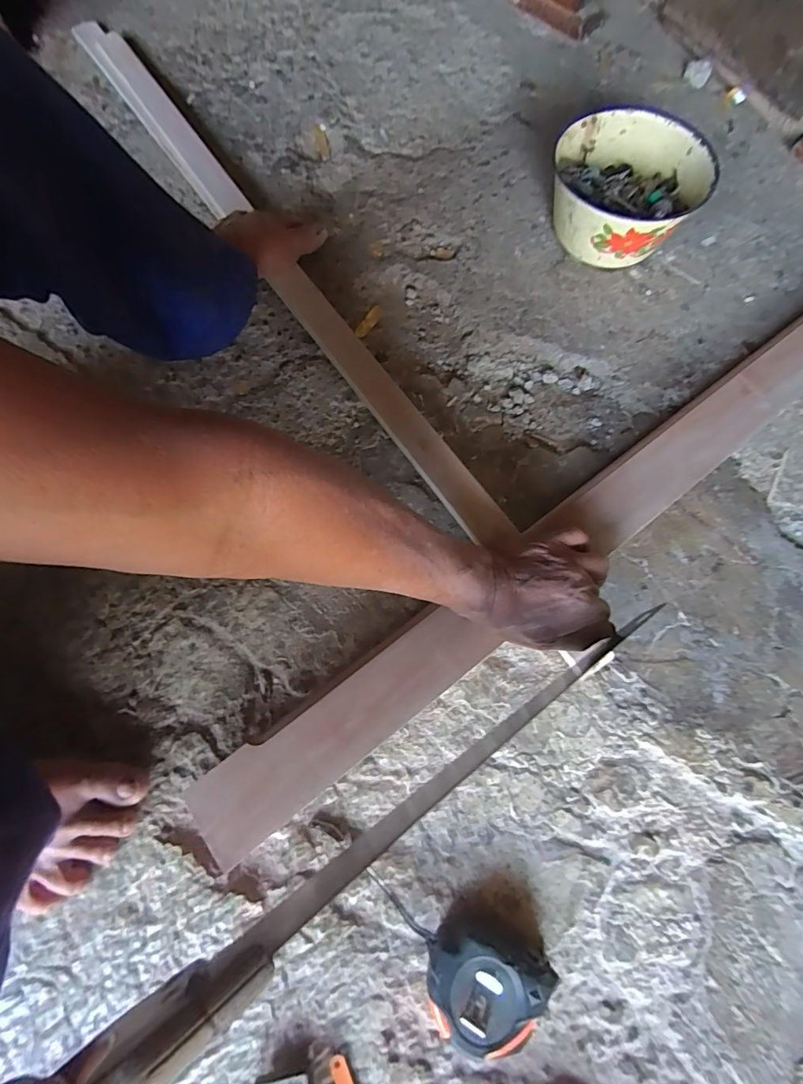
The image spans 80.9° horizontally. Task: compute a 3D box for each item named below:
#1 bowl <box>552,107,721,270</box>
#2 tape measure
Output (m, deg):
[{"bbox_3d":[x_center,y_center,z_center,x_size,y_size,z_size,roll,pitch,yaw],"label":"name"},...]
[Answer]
[{"bbox_3d":[0.268,-0.424,0.580,0.171,0.086,0.181,0,72,0],"label":"bowl"},{"bbox_3d":[0.062,0.339,0.356,0.089,0.041,0.066,11,72,4],"label":"tape measure"}]

